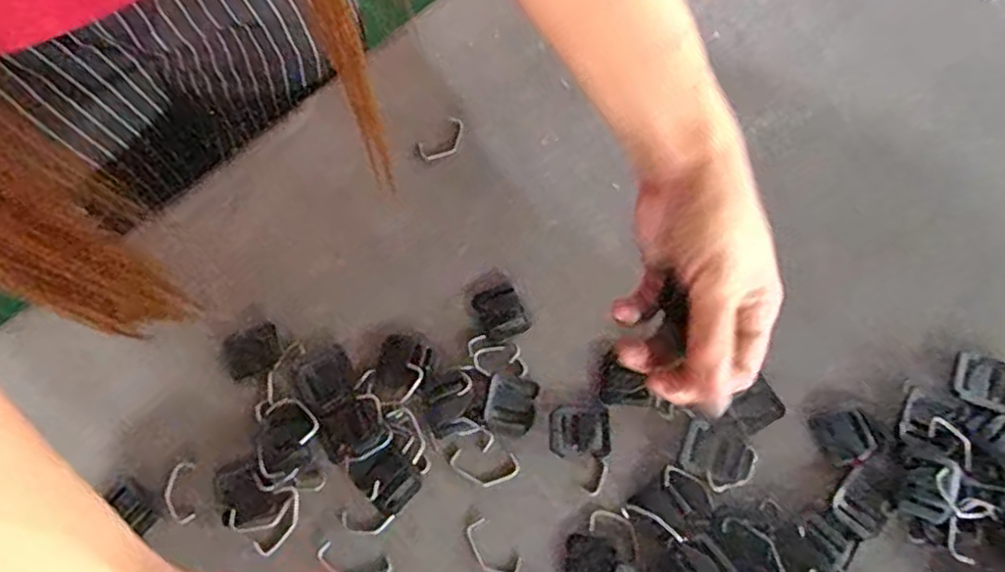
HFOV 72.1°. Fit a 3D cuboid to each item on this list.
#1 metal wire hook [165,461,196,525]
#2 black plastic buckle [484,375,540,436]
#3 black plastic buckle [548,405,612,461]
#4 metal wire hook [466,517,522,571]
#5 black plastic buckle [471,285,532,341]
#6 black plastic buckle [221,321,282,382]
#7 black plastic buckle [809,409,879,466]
[{"bbox_3d":[-0.186,0.119,0.397,0.014,0.005,0.034,-8,70,0],"label":"metal wire hook"},{"bbox_3d":[0.005,0.069,0.399,0.027,0.004,0.032,10,71,6],"label":"black plastic buckle"},{"bbox_3d":[0.045,0.084,0.395,0.035,0.004,0.027,3,70,4],"label":"black plastic buckle"},{"bbox_3d":[-0.006,0.145,0.377,0.036,0.004,0.018,42,77,15],"label":"metal wire hook"},{"bbox_3d":[-0.001,0.016,0.421,0.028,0.004,0.031,-25,71,-6],"label":"black plastic buckle"},{"bbox_3d":[-0.157,0.041,0.430,0.036,0.004,0.028,-26,71,-6],"label":"black plastic buckle"},{"bbox_3d":[0.192,0.084,0.388,0.029,0.004,0.029,-21,71,-5],"label":"black plastic buckle"}]

